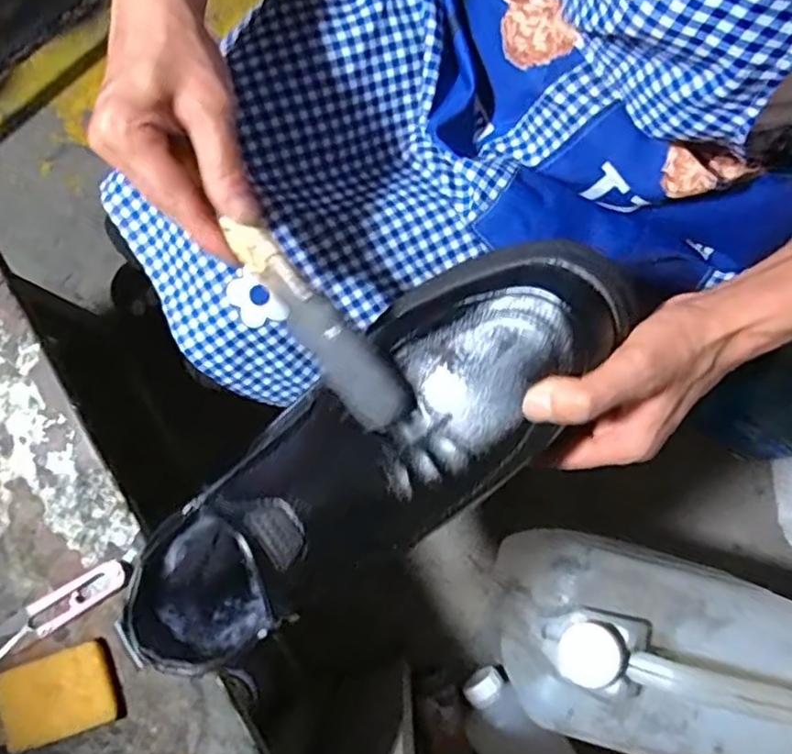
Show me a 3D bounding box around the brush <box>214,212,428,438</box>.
[{"bbox_3d":[-0.036,-0.022,0.310,0.027,0.012,0.132,-40,84,-6],"label":"brush"}]

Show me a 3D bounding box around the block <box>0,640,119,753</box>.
[{"bbox_3d":[-0.216,0.202,0.414,0.073,0.011,0.049,-19,80,-2],"label":"block"}]

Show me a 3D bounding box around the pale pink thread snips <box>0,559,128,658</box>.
[{"bbox_3d":[-0.221,0.150,0.427,0.099,0.007,0.023,-33,81,-5],"label":"pale pink thread snips"}]

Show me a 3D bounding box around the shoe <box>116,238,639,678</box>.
[{"bbox_3d":[-0.019,0.038,0.330,0.285,0.119,0.090,-41,81,11],"label":"shoe"}]

